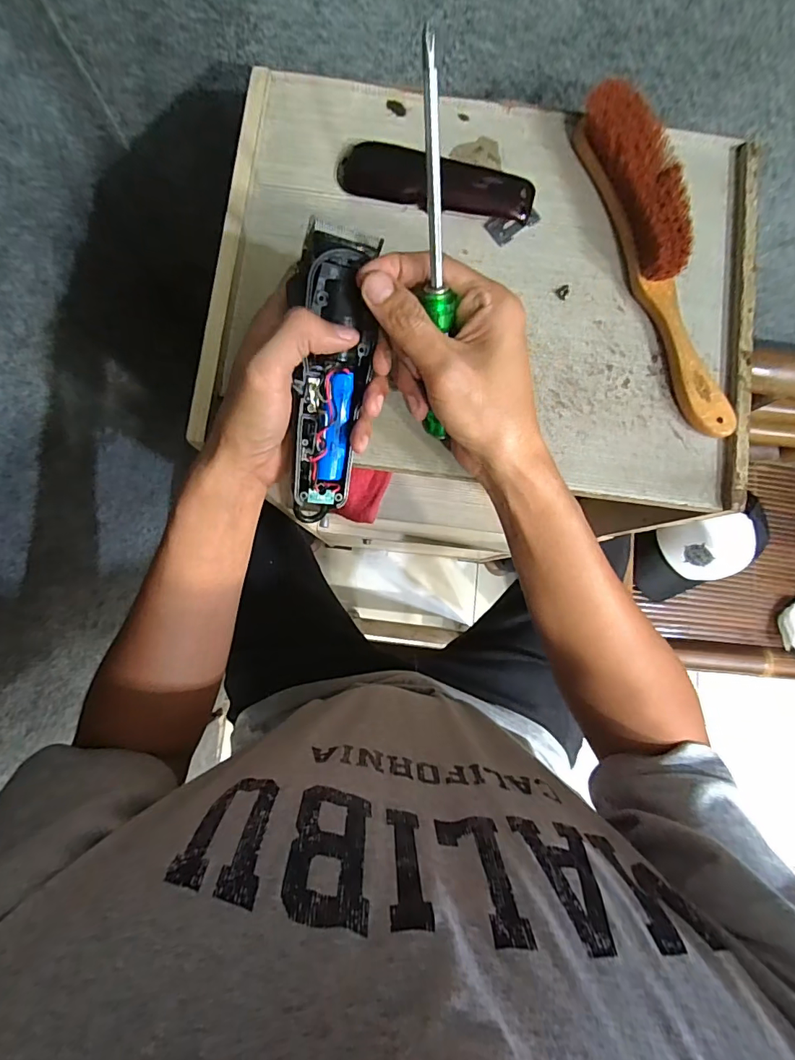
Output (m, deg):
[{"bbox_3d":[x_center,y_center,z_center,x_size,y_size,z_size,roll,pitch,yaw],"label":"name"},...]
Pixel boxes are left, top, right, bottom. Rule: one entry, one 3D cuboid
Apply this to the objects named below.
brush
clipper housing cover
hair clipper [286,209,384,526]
[{"bbox_3d":[0.196,-0.197,0.343,0.039,0.040,0.260,-19,84,-5],"label":"brush"},{"bbox_3d":[0.030,-0.266,0.352,0.148,0.023,0.034,13,83,-1],"label":"clipper housing cover"},{"bbox_3d":[-0.040,-0.091,0.289,0.043,0.025,0.171,8,105,-2],"label":"hair clipper"}]

